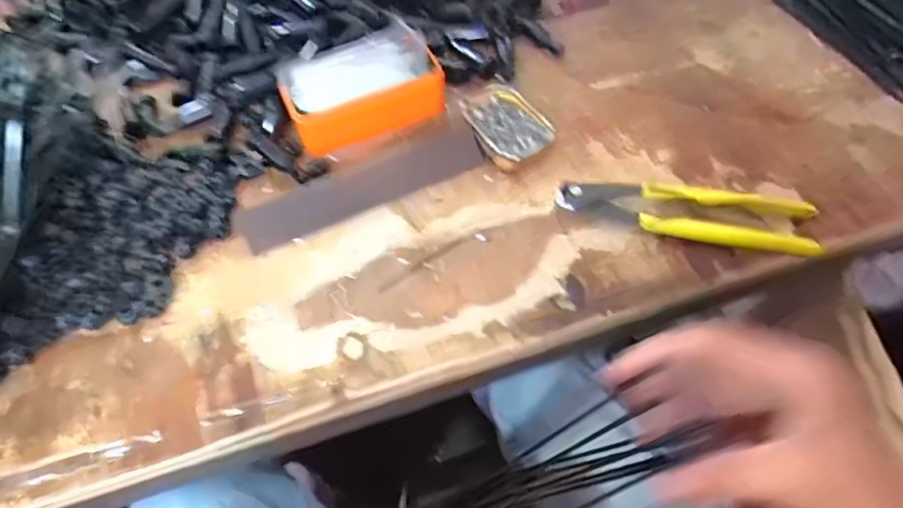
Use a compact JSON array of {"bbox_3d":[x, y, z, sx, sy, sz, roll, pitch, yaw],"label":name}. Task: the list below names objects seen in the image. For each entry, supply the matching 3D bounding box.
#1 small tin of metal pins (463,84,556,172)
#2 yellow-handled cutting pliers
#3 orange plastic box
[{"bbox_3d":[0.047,-0.123,0.543,0.063,0.022,0.103,-32,60,-18],"label":"small tin of metal pins"},{"bbox_3d":[0.190,-0.034,0.473,0.198,0.019,0.057,10,57,9],"label":"yellow-handled cutting pliers"},{"bbox_3d":[-0.086,-0.156,0.546,0.143,0.050,0.099,-27,59,-15],"label":"orange plastic box"}]

